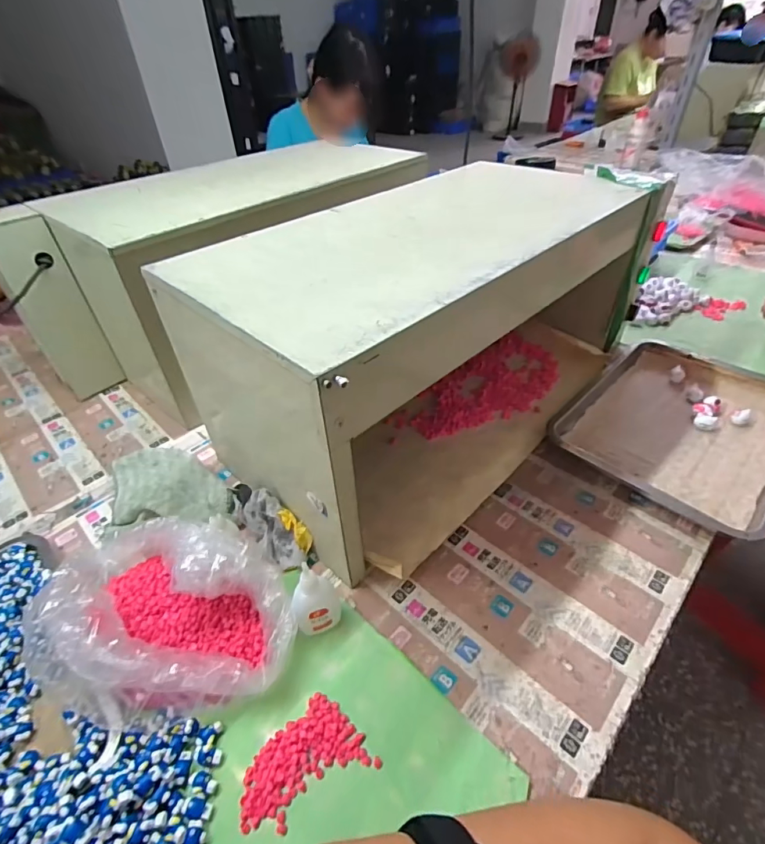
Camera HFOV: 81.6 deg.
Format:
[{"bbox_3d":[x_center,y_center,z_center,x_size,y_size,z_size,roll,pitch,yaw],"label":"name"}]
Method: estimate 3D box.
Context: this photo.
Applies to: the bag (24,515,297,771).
[{"bbox_3d":[-0.218,0.174,0.428,0.265,0.077,0.195,24,48,26],"label":"bag"}]

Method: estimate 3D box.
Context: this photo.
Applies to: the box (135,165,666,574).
[{"bbox_3d":[0.073,-0.132,0.608,0.334,0.278,0.587,33,52,33],"label":"box"}]

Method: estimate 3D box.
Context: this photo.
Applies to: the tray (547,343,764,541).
[{"bbox_3d":[0.421,0.000,0.621,0.250,0.040,0.337,31,51,32],"label":"tray"}]

